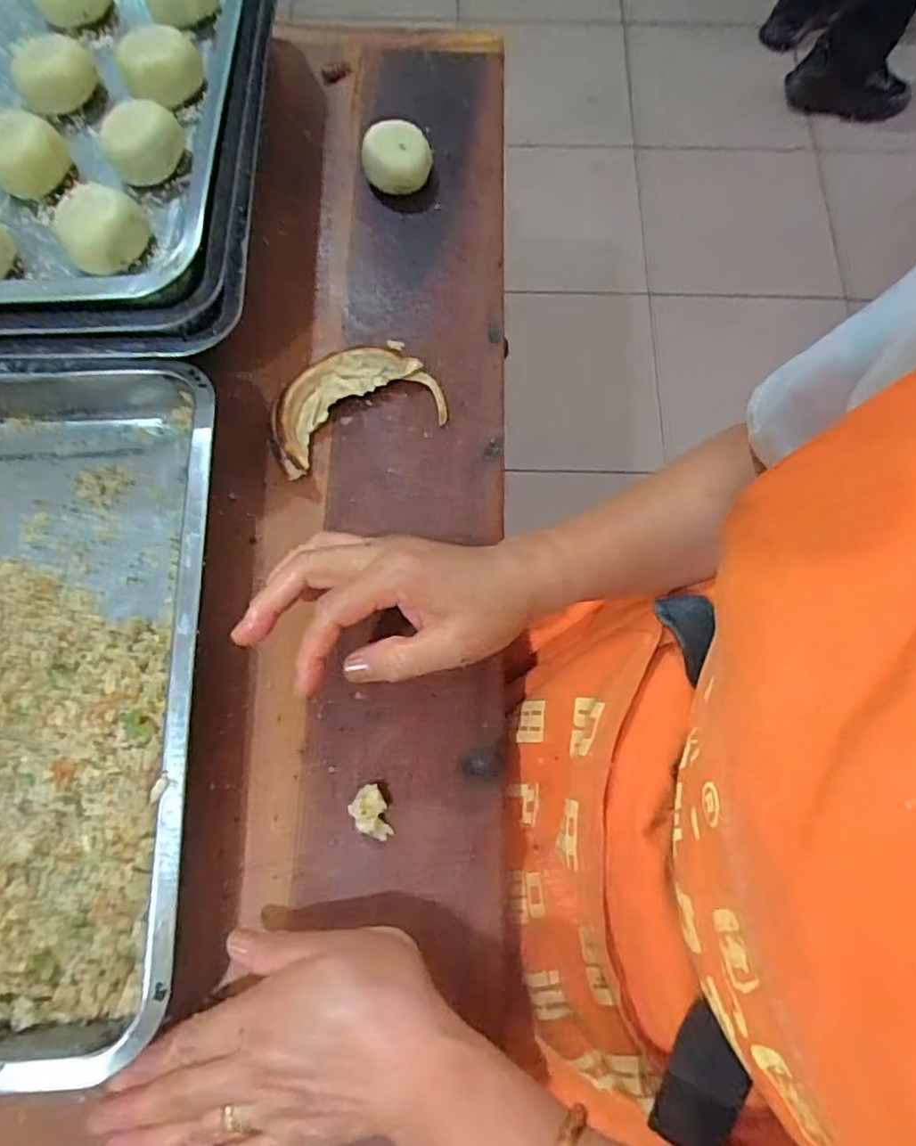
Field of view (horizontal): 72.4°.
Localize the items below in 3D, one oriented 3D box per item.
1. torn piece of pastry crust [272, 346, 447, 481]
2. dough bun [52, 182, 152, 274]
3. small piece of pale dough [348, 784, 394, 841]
[{"bbox_3d":[-0.073,-0.117,0.427,0.117,0.024,0.070,-26,75,-8],"label":"torn piece of pastry crust"},{"bbox_3d":[-0.219,-0.211,0.388,0.048,0.032,0.048,0,73,-1],"label":"dough bun"},{"bbox_3d":[-0.049,0.139,0.360,0.019,0.015,0.030,-26,75,-8],"label":"small piece of pale dough"}]

